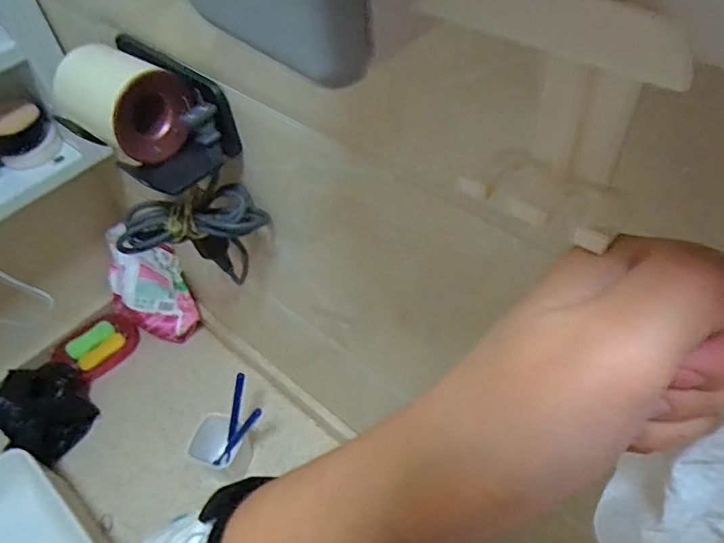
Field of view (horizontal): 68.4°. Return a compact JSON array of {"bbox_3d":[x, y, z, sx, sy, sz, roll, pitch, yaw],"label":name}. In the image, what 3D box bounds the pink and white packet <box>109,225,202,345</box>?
[{"bbox_3d":[-0.376,0.021,0.947,0.174,0.199,0.053,11,25,-3],"label":"pink and white packet"}]

